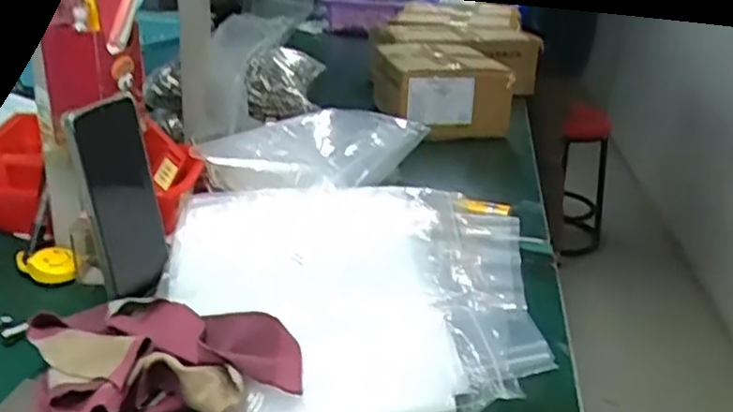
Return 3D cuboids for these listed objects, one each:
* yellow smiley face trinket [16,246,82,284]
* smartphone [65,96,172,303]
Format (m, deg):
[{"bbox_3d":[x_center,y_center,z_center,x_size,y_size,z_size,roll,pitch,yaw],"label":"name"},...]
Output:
[{"bbox_3d":[-0.284,0.051,0.621,0.059,0.016,0.033,14,56,12],"label":"yellow smiley face trinket"},{"bbox_3d":[-0.201,-0.006,0.578,0.015,0.165,0.081,0,17,22],"label":"smartphone"}]

